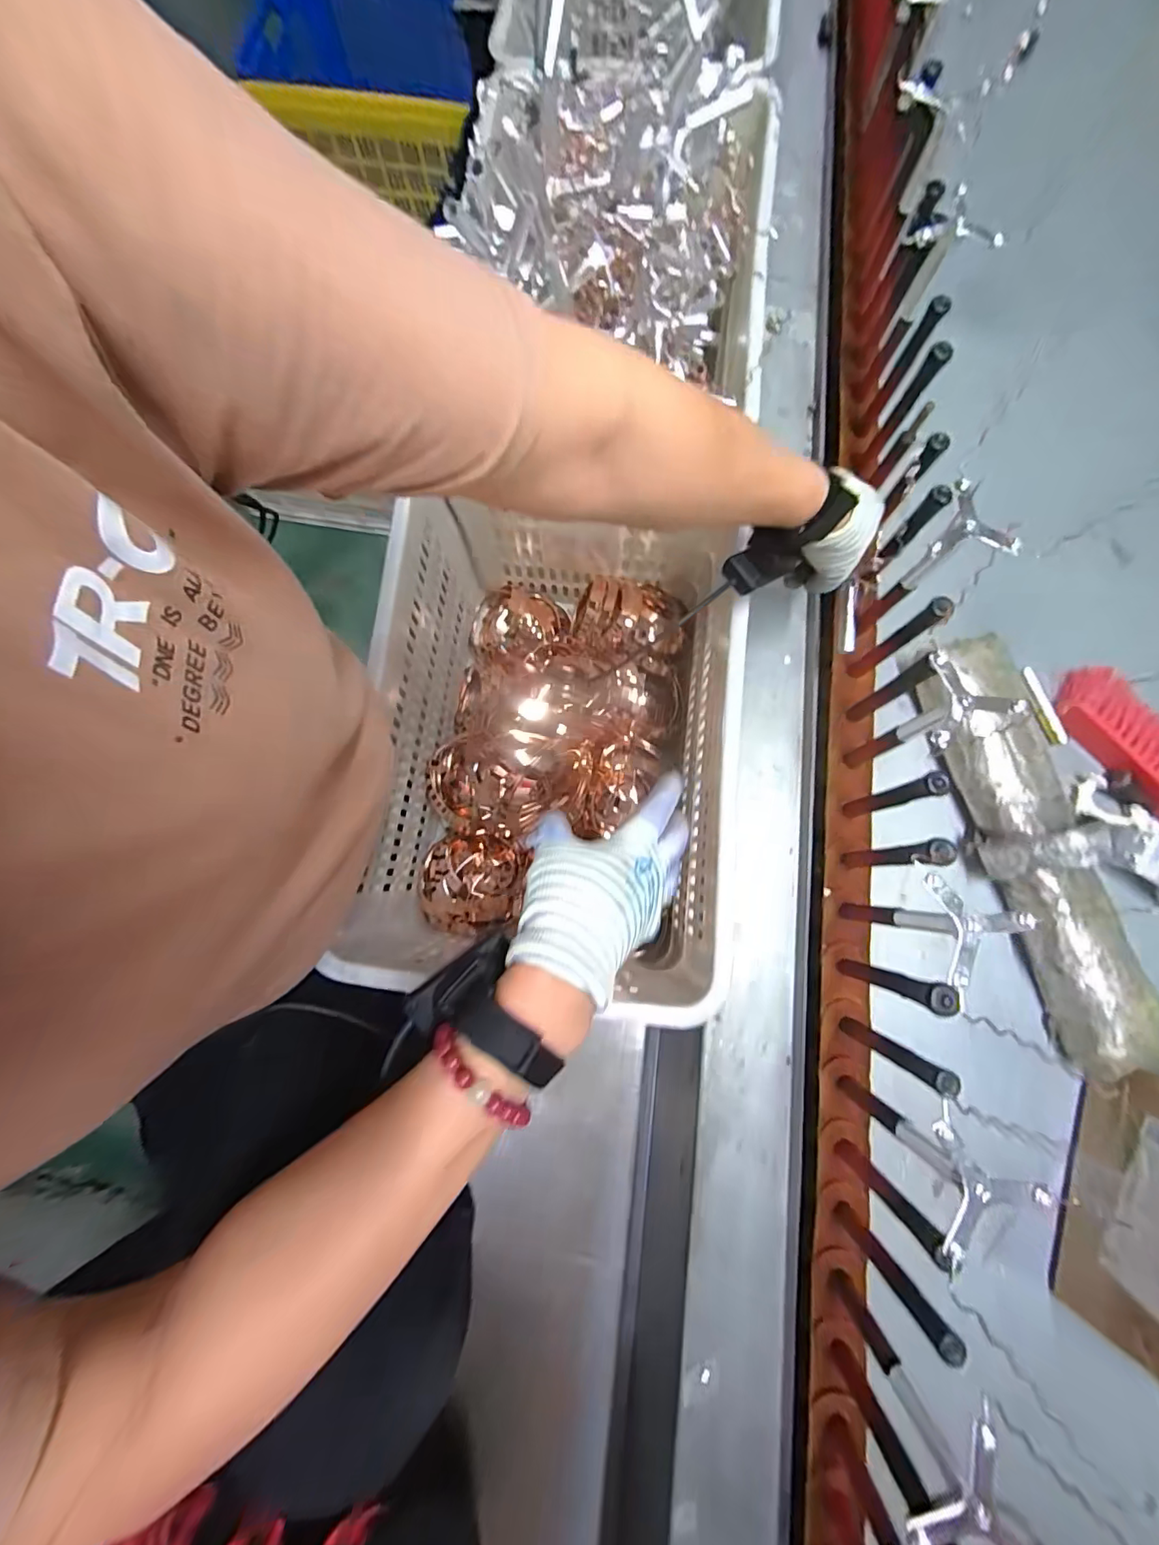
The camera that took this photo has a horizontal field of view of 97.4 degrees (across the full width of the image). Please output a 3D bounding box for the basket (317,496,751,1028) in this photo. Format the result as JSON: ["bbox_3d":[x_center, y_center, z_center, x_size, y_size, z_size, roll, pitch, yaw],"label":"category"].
[{"bbox_3d":[-0.024,-0.043,0.582,0.323,0.247,0.498,7,80,1],"label":"basket"}]

